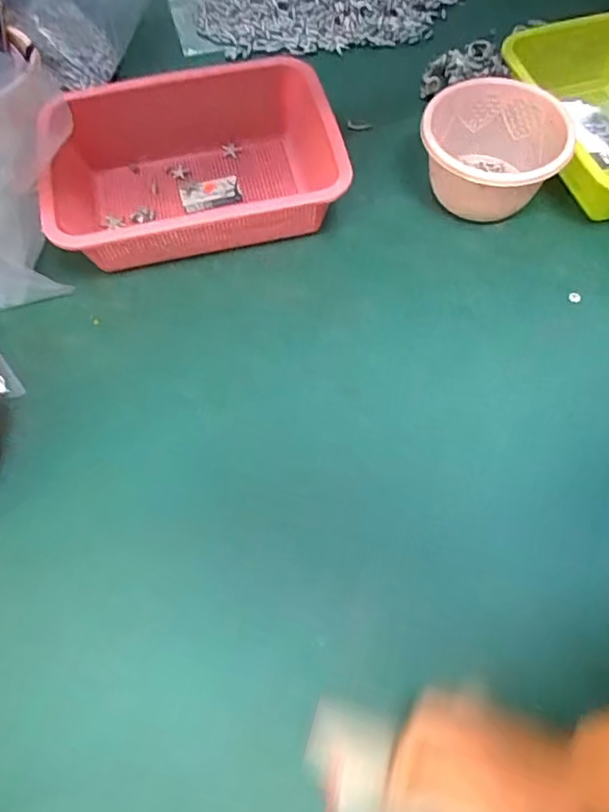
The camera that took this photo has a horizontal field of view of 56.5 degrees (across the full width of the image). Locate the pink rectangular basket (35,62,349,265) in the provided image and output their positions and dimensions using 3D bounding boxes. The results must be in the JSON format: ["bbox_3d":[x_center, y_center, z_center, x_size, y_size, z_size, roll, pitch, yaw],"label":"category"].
[{"bbox_3d":[-0.116,-0.259,0.621,0.297,0.082,0.230,-11,62,-5],"label":"pink rectangular basket"}]

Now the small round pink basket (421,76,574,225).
[{"bbox_3d":[0.195,-0.263,0.604,0.143,0.091,0.152,0,62,1],"label":"small round pink basket"}]

